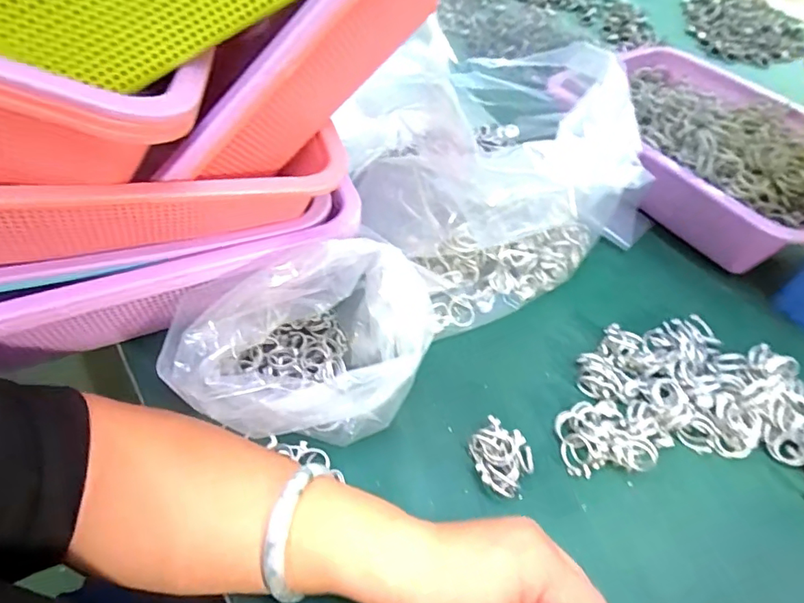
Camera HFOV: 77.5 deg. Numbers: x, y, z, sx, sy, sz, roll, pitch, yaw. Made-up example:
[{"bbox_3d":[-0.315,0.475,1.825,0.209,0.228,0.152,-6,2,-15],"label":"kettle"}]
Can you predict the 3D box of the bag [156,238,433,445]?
[{"bbox_3d":[-0.066,0.031,0.334,0.160,0.107,0.105,-7,53,-12],"label":"bag"}]

